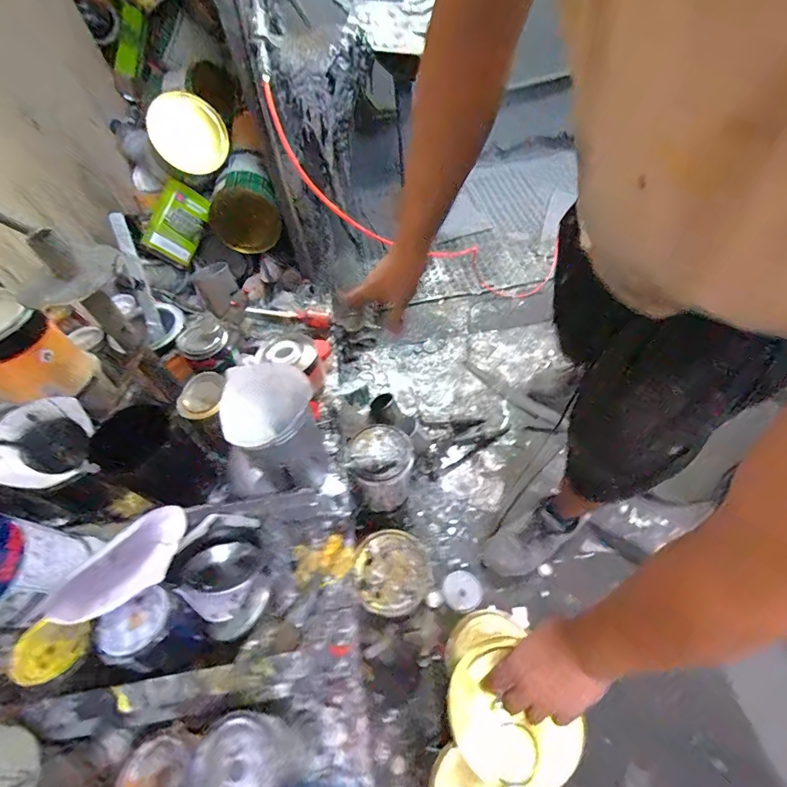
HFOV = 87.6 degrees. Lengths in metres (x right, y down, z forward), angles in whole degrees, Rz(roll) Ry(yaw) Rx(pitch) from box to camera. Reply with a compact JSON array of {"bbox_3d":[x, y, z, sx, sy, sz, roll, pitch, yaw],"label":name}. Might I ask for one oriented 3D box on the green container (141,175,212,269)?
[{"bbox_3d":[-0.524,-0.414,0.999,0.032,0.112,0.173,18,85,39],"label":"green container"}]

